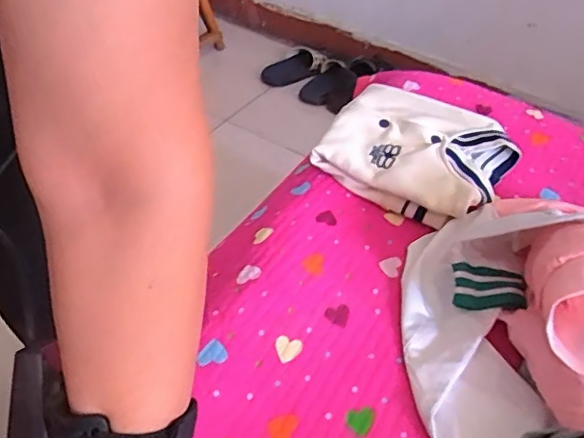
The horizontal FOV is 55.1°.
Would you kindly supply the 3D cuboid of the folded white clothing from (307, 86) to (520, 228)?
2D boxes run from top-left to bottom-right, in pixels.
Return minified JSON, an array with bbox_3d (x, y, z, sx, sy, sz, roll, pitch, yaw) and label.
[{"bbox_3d":[0.193,-0.105,0.853,0.259,0.058,0.240,26,47,18],"label":"folded white clothing"}]

